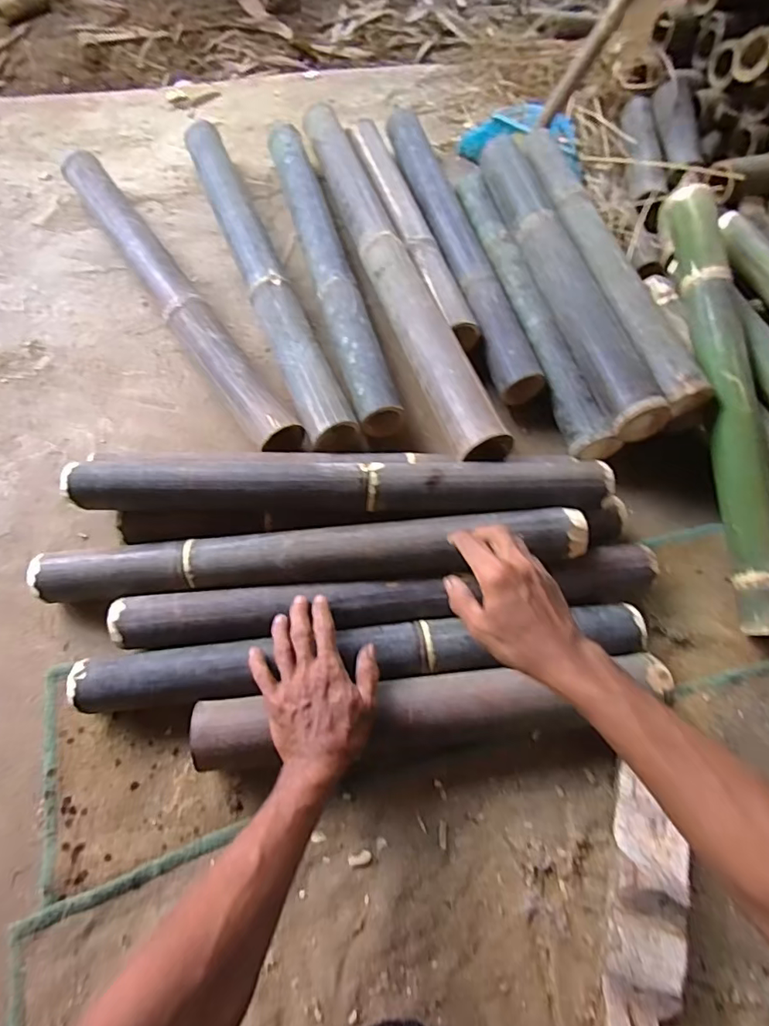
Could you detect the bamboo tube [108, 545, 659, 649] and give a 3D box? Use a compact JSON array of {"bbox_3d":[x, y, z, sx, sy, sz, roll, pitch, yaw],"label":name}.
[{"bbox_3d":[0.015,0.101,0.621,0.651,0.061,0.059,-5,63,-7],"label":"bamboo tube"}]

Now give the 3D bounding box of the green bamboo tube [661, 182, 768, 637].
[{"bbox_3d":[0.490,-0.172,0.738,0.069,0.063,0.676,-1,78,-5],"label":"green bamboo tube"}]

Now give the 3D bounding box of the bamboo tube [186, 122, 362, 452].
[{"bbox_3d":[-0.212,-0.416,0.887,0.082,0.083,0.787,-19,68,-13],"label":"bamboo tube"}]

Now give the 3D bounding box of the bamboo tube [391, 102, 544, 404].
[{"bbox_3d":[0.125,-0.509,0.949,0.077,0.072,0.719,-12,66,-10],"label":"bamboo tube"}]

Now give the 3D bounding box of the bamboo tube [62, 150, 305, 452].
[{"bbox_3d":[-0.358,-0.370,0.861,0.080,0.076,0.759,-32,71,-17],"label":"bamboo tube"}]

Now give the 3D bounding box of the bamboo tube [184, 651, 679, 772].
[{"bbox_3d":[0.060,0.219,0.580,0.520,0.074,0.066,-6,63,-4],"label":"bamboo tube"}]

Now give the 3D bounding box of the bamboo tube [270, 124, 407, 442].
[{"bbox_3d":[-0.101,-0.442,0.896,0.076,0.062,0.713,-13,67,-10],"label":"bamboo tube"}]

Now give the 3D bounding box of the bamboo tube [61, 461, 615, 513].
[{"bbox_3d":[-0.049,-0.031,0.642,0.660,0.050,0.072,1,65,-4],"label":"bamboo tube"}]

